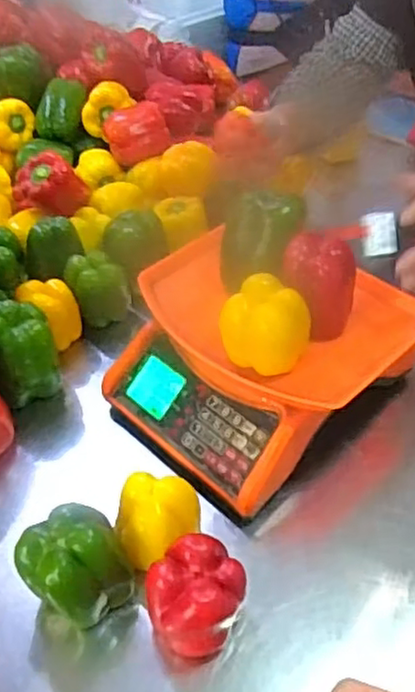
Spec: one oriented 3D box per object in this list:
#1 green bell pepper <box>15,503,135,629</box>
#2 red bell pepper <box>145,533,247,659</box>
[{"bbox_3d":[-0.112,0.192,0.578,0.068,0.091,0.083,31,51,30],"label":"green bell pepper"},{"bbox_3d":[-0.008,0.215,0.564,0.081,0.090,0.070,-10,43,-10],"label":"red bell pepper"}]

